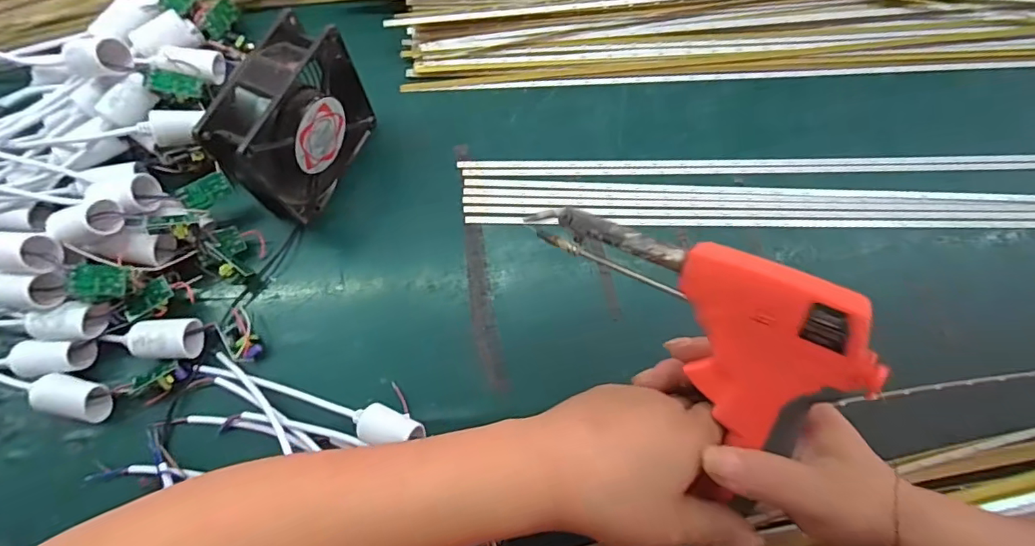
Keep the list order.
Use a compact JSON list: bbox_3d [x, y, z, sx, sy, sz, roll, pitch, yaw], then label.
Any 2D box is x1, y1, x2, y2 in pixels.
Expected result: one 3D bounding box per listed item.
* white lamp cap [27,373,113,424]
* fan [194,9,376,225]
[{"bbox_3d":[-0.325,0.092,0.372,0.048,0.031,0.027,12,73,4],"label":"white lamp cap"},{"bbox_3d":[-0.168,-0.114,0.393,0.049,0.119,0.121,29,75,9],"label":"fan"}]

